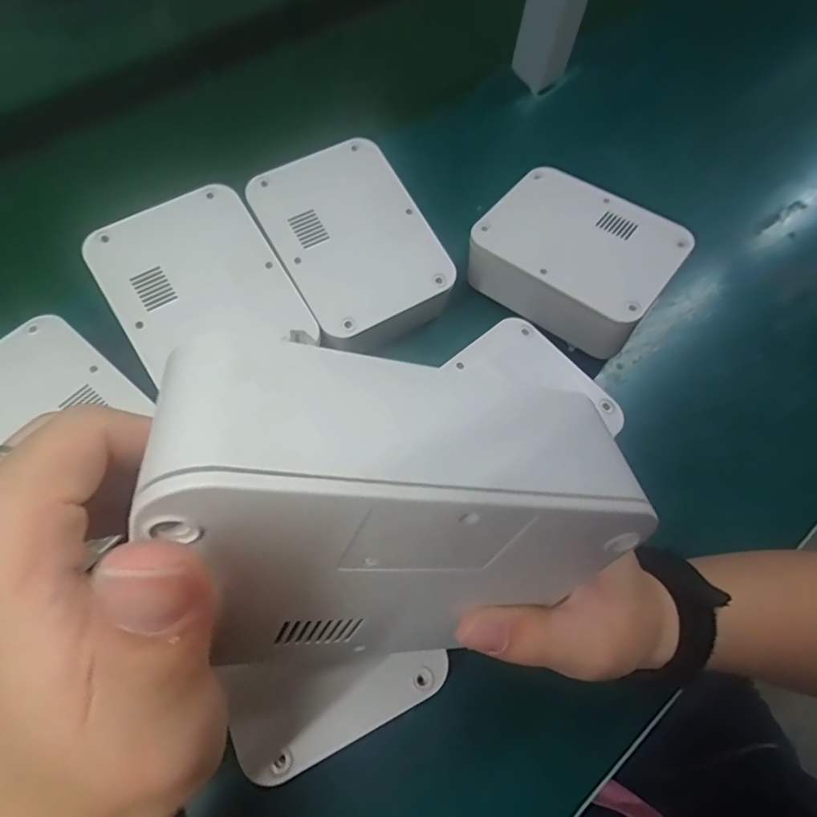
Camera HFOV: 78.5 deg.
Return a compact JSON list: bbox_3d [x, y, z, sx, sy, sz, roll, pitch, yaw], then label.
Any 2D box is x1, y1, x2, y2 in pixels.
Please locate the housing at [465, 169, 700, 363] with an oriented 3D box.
[{"bbox_3d":[0.115,-0.107,0.354,0.129,0.047,0.108,33,69,10],"label":"housing"}]

